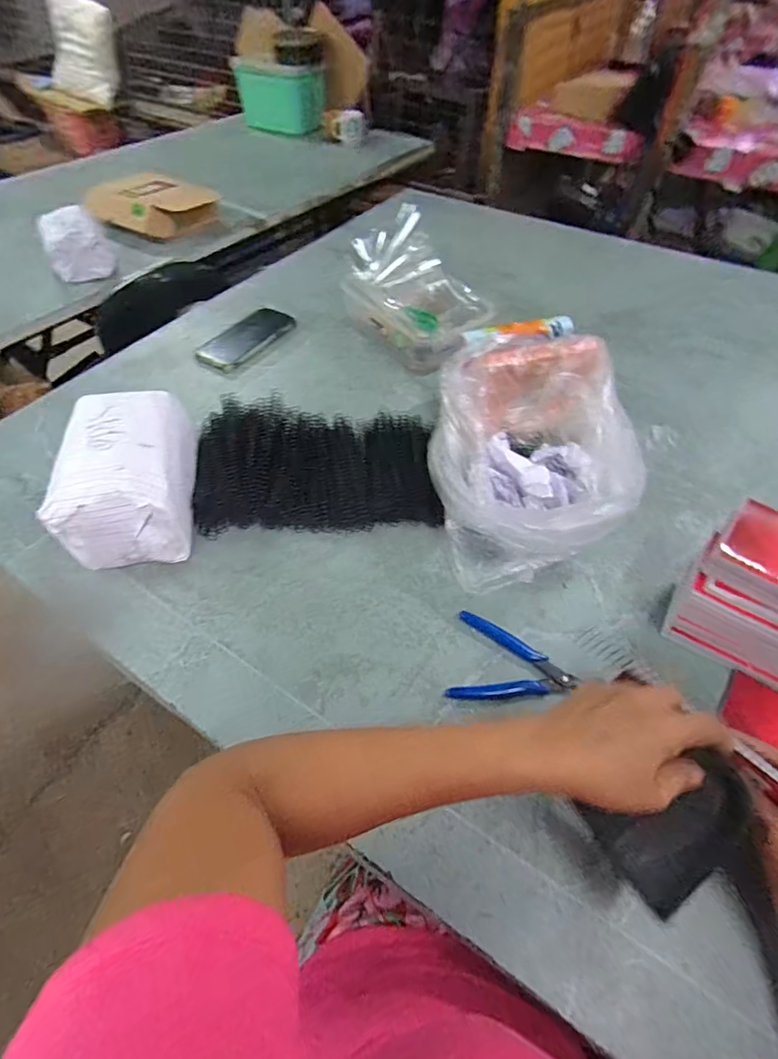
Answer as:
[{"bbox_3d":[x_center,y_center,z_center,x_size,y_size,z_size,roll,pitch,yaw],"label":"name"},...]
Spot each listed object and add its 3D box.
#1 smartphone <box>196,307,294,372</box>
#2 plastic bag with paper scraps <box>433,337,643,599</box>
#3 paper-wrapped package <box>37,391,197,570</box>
[{"bbox_3d":[-0.227,-0.311,0.765,0.078,0.012,0.181,25,57,17],"label":"smartphone"},{"bbox_3d":[0.167,-0.097,0.534,0.245,0.122,0.277,-10,54,-8],"label":"plastic bag with paper scraps"},{"bbox_3d":[-0.274,-0.056,0.517,0.119,0.112,0.175,-5,54,-4],"label":"paper-wrapped package"}]

